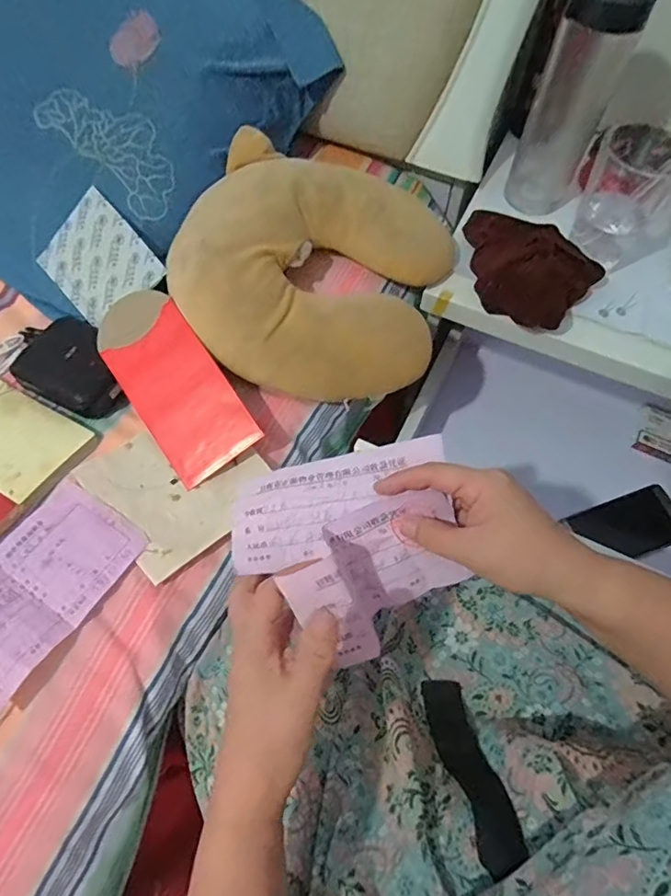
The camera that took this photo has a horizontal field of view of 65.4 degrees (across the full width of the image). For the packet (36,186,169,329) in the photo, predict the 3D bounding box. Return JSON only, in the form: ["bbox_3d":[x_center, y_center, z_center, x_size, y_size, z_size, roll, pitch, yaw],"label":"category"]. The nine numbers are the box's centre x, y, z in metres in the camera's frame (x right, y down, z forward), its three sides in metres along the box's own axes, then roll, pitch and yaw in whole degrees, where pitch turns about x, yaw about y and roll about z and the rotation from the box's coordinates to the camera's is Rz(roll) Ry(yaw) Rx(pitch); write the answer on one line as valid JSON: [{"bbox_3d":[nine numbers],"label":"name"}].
[{"bbox_3d":[-0.236,-0.183,0.524,0.099,0.004,0.124,-44,80,14],"label":"packet"}]

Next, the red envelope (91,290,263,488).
[{"bbox_3d":[-0.150,-0.061,0.485,0.085,0.010,0.182,-36,83,1],"label":"red envelope"}]

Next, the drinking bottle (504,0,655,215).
[{"bbox_3d":[0.245,-0.363,0.539,0.072,0.246,0.063,19,64,9],"label":"drinking bottle"}]

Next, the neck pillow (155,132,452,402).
[{"bbox_3d":[-0.017,-0.186,0.524,0.251,0.102,0.260,1,62,-1],"label":"neck pillow"}]

